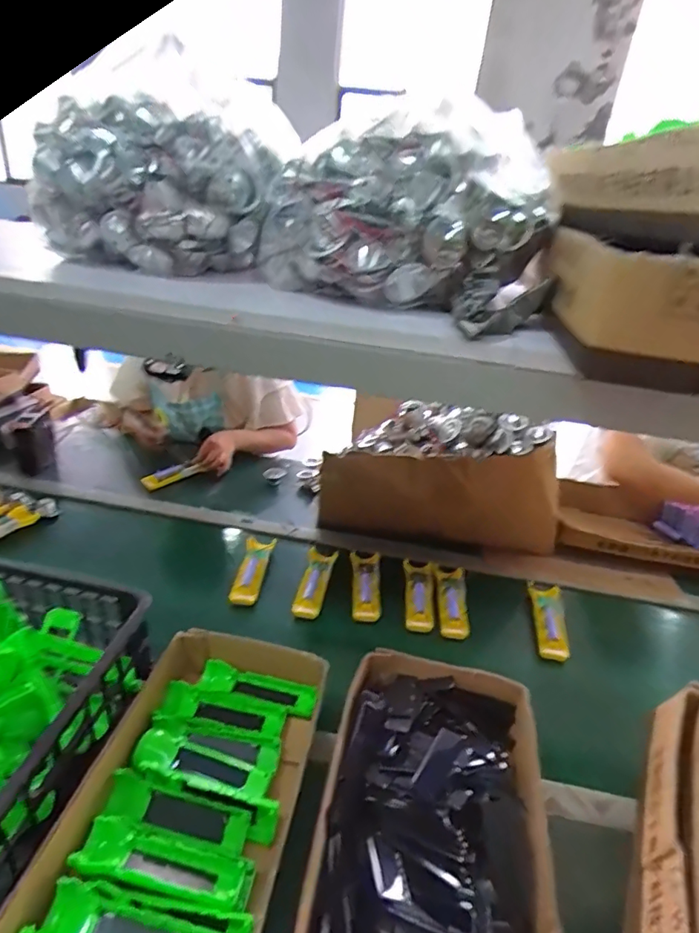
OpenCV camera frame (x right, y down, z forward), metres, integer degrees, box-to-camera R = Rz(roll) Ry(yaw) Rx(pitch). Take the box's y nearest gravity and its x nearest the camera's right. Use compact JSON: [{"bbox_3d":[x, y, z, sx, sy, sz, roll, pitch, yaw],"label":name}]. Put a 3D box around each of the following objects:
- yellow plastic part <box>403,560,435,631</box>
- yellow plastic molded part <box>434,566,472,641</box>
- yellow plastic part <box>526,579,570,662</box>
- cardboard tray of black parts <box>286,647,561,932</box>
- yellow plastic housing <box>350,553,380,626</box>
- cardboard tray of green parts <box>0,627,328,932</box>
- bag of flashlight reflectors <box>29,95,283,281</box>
[{"bbox_3d":[0.125,0.232,0.934,0.052,0.031,0.152,8,29,3],"label":"yellow plastic part"},{"bbox_3d":[0.185,0.240,0.932,0.054,0.031,0.158,7,29,1],"label":"yellow plastic molded part"},{"bbox_3d":[0.355,0.271,0.911,0.060,0.023,0.169,9,29,5],"label":"yellow plastic part"},{"bbox_3d":[0.087,0.392,0.544,0.239,0.065,0.420,11,30,8],"label":"cardboard tray of black parts"},{"bbox_3d":[0.028,0.215,0.937,0.050,0.018,0.149,5,43,-3],"label":"yellow plastic housing"},{"bbox_3d":[-0.172,0.370,0.541,0.216,0.077,0.426,10,29,7],"label":"cardboard tray of green parts"},{"bbox_3d":[-0.192,-0.280,0.535,0.234,0.148,0.167,-8,32,-25],"label":"bag of flashlight reflectors"}]

